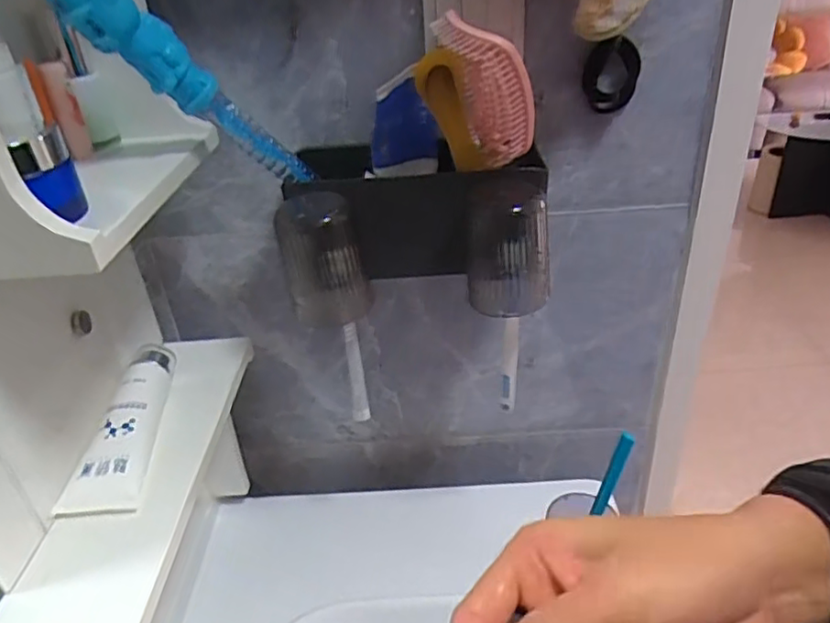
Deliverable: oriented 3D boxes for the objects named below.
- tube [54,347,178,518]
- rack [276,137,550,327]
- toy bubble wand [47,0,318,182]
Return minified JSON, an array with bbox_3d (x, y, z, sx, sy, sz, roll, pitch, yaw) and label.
[{"bbox_3d":[-0.230,0.086,0.500,0.055,0.036,0.169,-4,31,1],"label":"tube"},{"bbox_3d":[-0.002,-0.065,0.532,0.212,0.126,0.112,-4,31,0],"label":"rack"},{"bbox_3d":[-0.148,-0.151,0.435,0.030,0.216,0.033,24,82,38],"label":"toy bubble wand"}]

